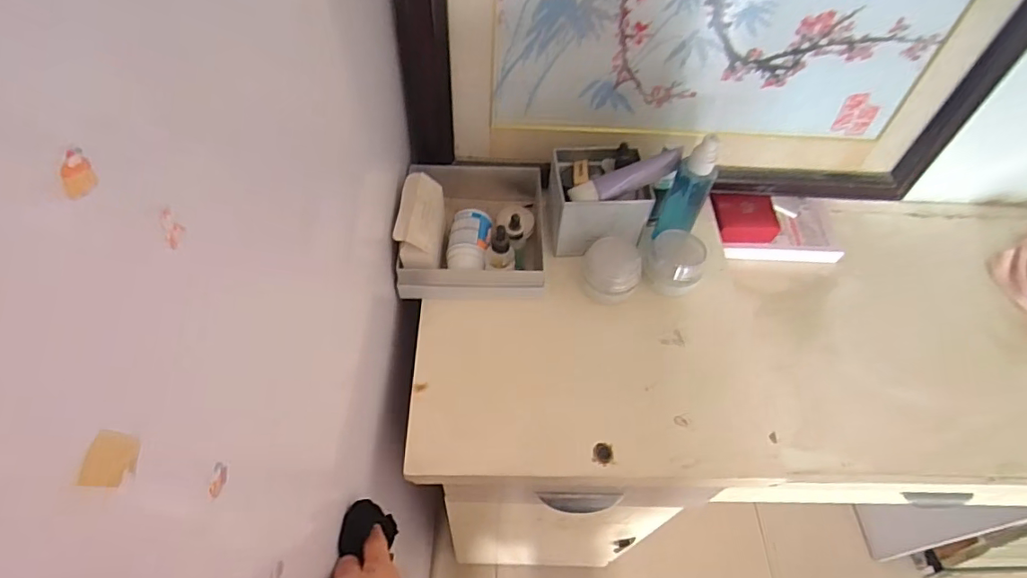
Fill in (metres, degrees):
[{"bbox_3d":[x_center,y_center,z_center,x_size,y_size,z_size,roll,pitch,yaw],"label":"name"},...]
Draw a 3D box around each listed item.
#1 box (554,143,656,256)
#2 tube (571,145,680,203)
[{"bbox_3d":[0.101,-0.107,0.651,0.107,0.082,0.107,2,56,-1],"label":"box"},{"bbox_3d":[0.124,-0.122,0.596,0.127,0.027,0.023,-20,58,4],"label":"tube"}]

